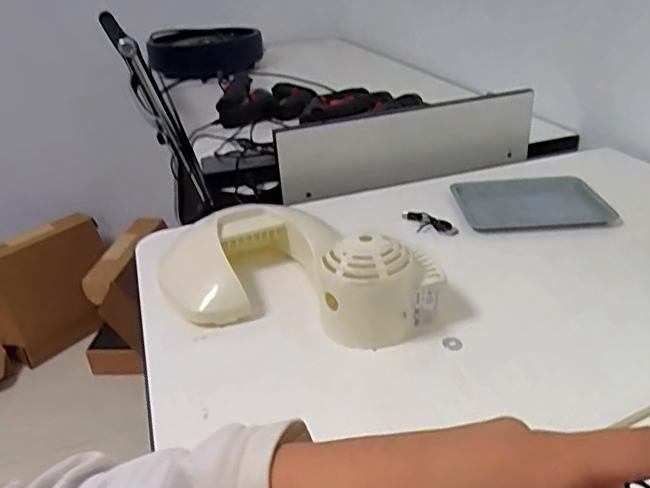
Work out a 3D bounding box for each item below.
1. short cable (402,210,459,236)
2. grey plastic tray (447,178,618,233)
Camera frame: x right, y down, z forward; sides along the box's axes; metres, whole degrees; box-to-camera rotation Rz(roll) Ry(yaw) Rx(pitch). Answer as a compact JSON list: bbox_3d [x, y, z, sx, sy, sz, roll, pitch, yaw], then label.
[{"bbox_3d":[0.119,-0.023,0.682,0.071,0.013,0.022,22,38,39],"label":"short cable"},{"bbox_3d":[0.247,-0.053,0.715,0.162,0.012,0.127,-4,29,1],"label":"grey plastic tray"}]

